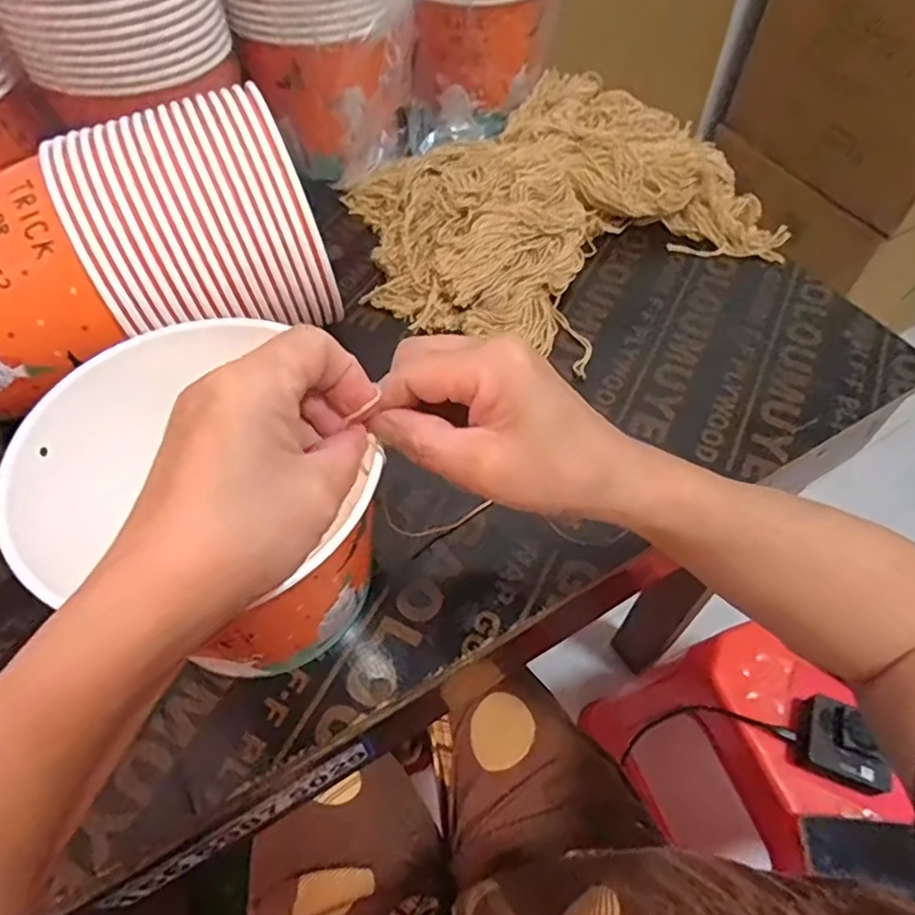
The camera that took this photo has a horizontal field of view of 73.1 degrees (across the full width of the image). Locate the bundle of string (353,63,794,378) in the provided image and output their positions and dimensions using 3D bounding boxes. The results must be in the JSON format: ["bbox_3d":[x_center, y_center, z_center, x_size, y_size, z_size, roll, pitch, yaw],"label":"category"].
[{"bbox_3d":[0.078,-0.236,0.561,0.356,0.057,0.309,-30,62,-18],"label":"bundle of string"}]

